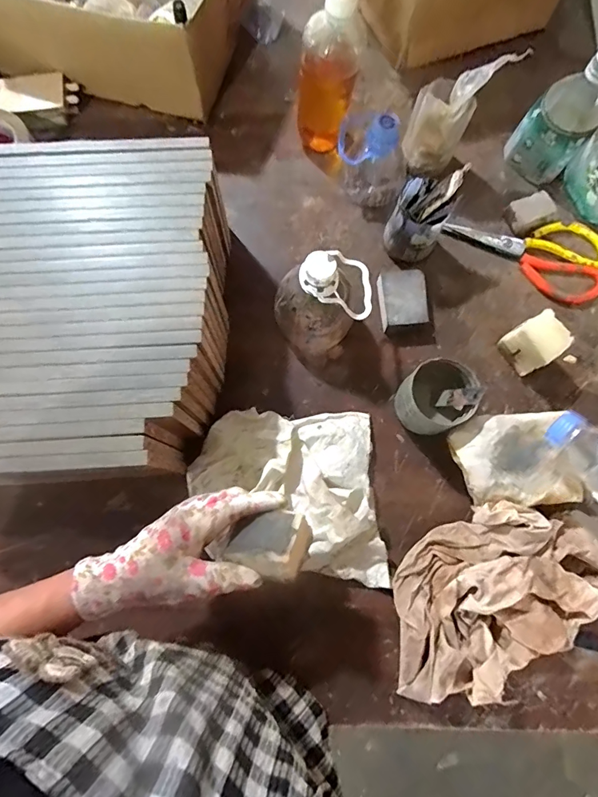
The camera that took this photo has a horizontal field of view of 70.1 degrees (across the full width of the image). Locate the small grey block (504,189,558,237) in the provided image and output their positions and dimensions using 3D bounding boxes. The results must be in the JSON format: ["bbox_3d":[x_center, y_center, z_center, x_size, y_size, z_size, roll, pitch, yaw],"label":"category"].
[{"bbox_3d":[0.295,-0.236,0.542,0.053,0.019,0.042,-27,79,-7],"label":"small grey block"}]

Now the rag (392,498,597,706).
[{"bbox_3d":[0.216,0.186,0.431,0.294,0.060,0.161,-27,79,-7],"label":"rag"}]

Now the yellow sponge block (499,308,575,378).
[{"bbox_3d":[0.269,-0.064,0.487,0.045,0.053,0.057,-27,79,-7],"label":"yellow sponge block"}]

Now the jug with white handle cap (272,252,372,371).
[{"bbox_3d":[0.026,-0.108,0.466,0.099,0.118,0.093,-40,80,-10],"label":"jug with white handle cap"}]

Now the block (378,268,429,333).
[{"bbox_3d":[0.126,-0.118,0.516,0.051,0.026,0.067,-6,77,-3],"label":"block"}]

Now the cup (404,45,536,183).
[{"bbox_3d":[0.186,-0.352,0.521,0.111,0.114,0.072,-43,81,-10],"label":"cup"}]

